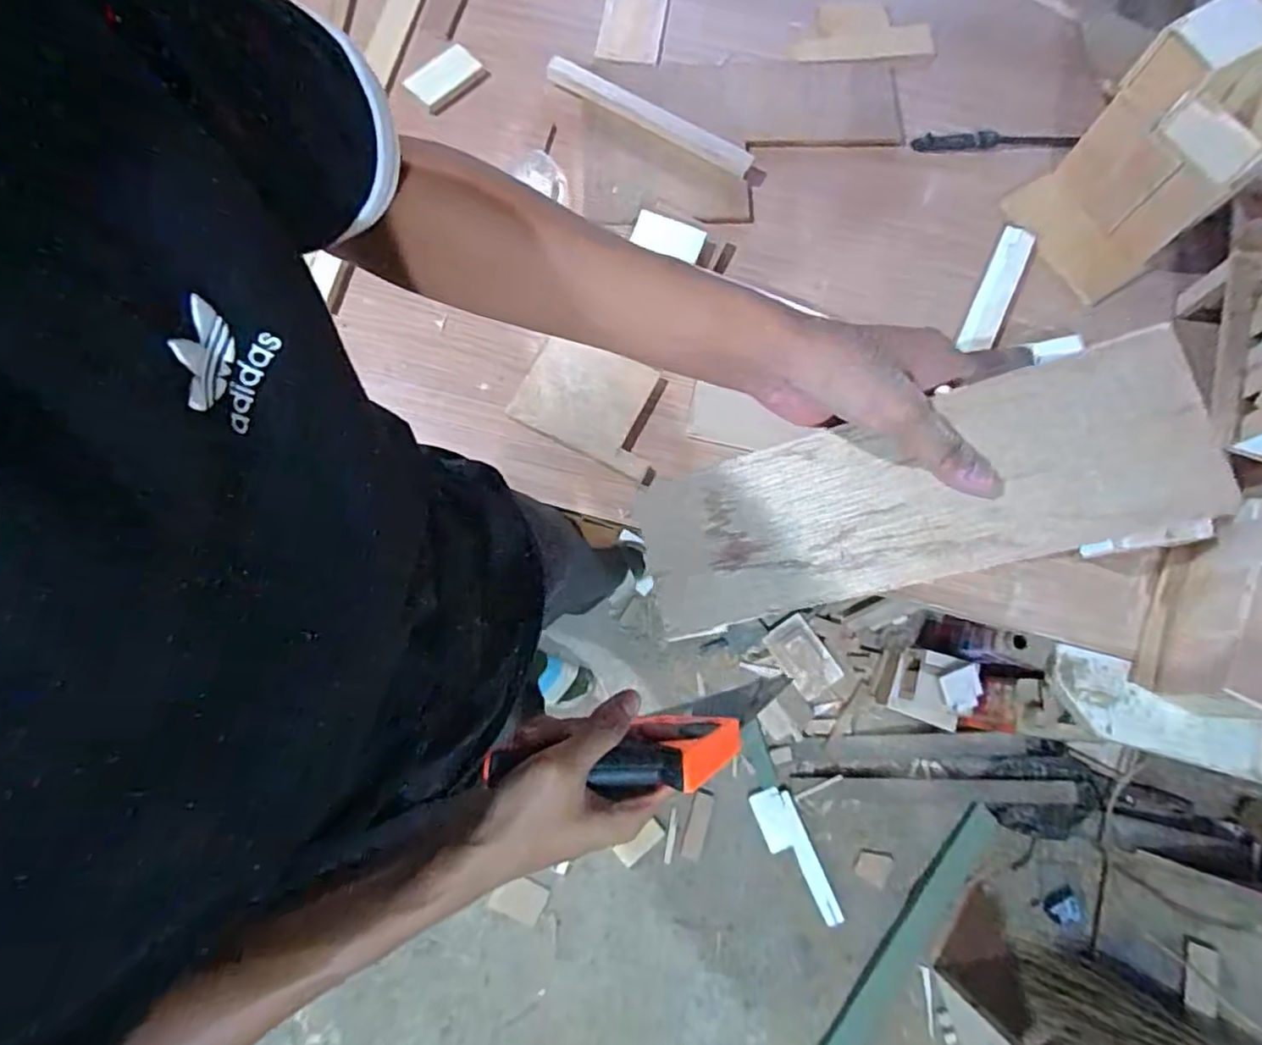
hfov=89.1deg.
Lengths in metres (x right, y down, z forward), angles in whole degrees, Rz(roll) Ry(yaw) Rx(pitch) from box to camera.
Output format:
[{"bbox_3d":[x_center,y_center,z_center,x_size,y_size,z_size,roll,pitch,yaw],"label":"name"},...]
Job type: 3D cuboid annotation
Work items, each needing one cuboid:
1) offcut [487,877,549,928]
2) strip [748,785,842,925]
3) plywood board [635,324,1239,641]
[{"bbox_3d":[-0.231,0.778,1.324,0.103,0.014,0.074,24,78,5],"label":"offcut"},{"bbox_3d":[0.337,0.684,1.310,0.085,0.013,0.278,-23,78,-6],"label":"strip"},{"bbox_3d":[0.142,-0.012,0.349,0.282,0.008,0.097,-16,76,17],"label":"plywood board"}]

